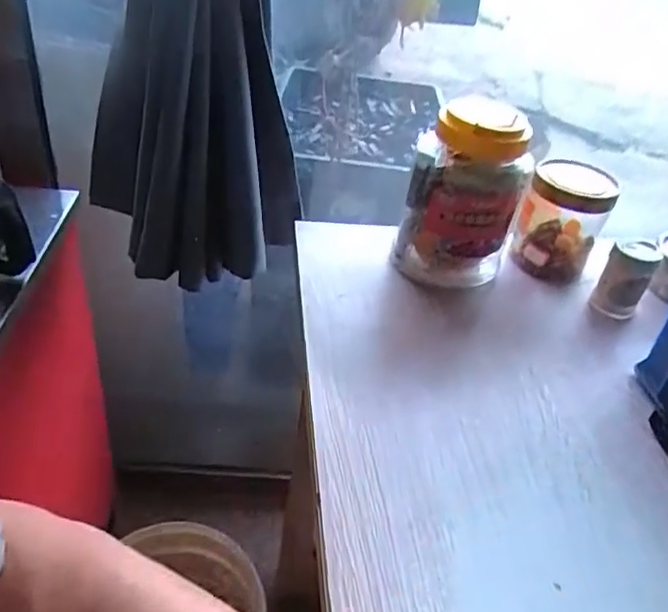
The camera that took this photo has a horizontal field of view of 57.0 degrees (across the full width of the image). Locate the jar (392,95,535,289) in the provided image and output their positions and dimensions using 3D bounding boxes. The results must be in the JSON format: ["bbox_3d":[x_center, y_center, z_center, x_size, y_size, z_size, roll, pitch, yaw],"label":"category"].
[{"bbox_3d":[0.132,-0.111,0.623,0.111,0.186,0.091,16,38,12],"label":"jar"}]

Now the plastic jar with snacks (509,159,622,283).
[{"bbox_3d":[0.247,-0.095,0.674,0.082,0.114,0.082,16,38,12],"label":"plastic jar with snacks"}]

